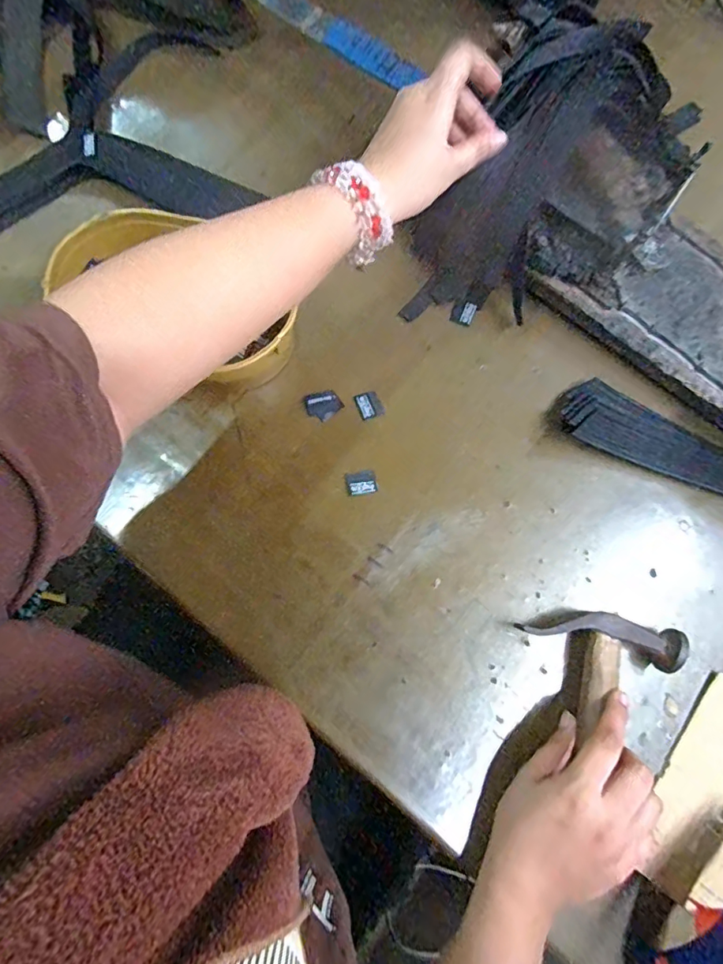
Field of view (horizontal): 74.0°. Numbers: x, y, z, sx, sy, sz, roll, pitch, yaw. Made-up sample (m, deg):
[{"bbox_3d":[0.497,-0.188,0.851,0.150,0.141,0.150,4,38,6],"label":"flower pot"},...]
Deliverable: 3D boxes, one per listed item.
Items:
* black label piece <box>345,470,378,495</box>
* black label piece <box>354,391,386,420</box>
[{"bbox_3d":[0.000,0.001,0.402,0.024,0.004,0.018,-9,78,-3],"label":"black label piece"},{"bbox_3d":[0.007,-0.067,0.420,0.021,0.004,0.024,-24,80,-6],"label":"black label piece"}]

